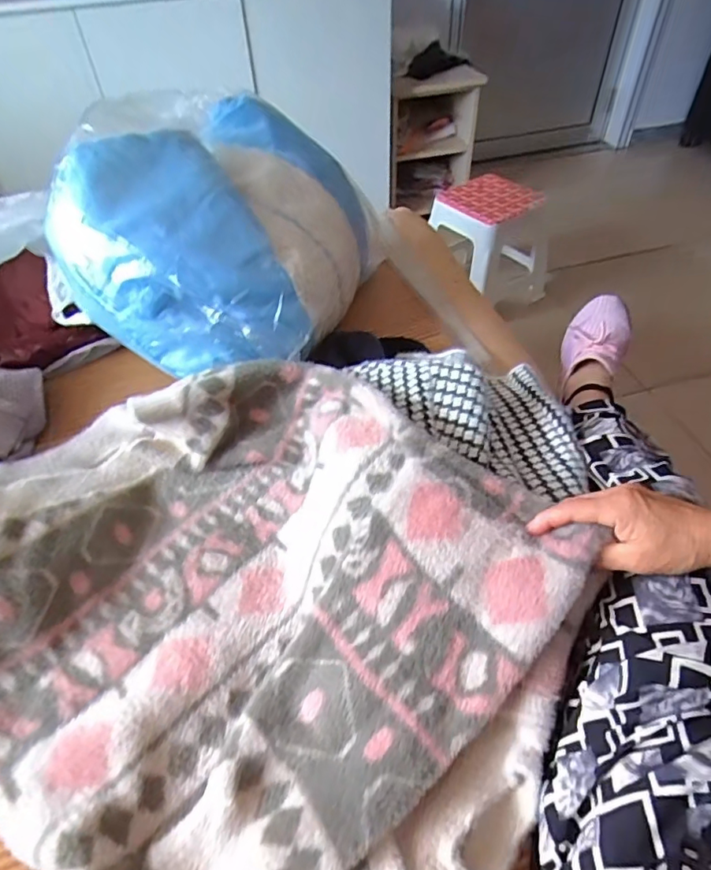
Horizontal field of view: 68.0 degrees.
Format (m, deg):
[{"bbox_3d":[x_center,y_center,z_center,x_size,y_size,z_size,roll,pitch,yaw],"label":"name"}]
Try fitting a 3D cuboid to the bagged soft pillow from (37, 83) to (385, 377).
[{"bbox_3d":[-0.152,-0.282,0.694,0.285,0.218,0.414,17,51,17],"label":"bagged soft pillow"}]

